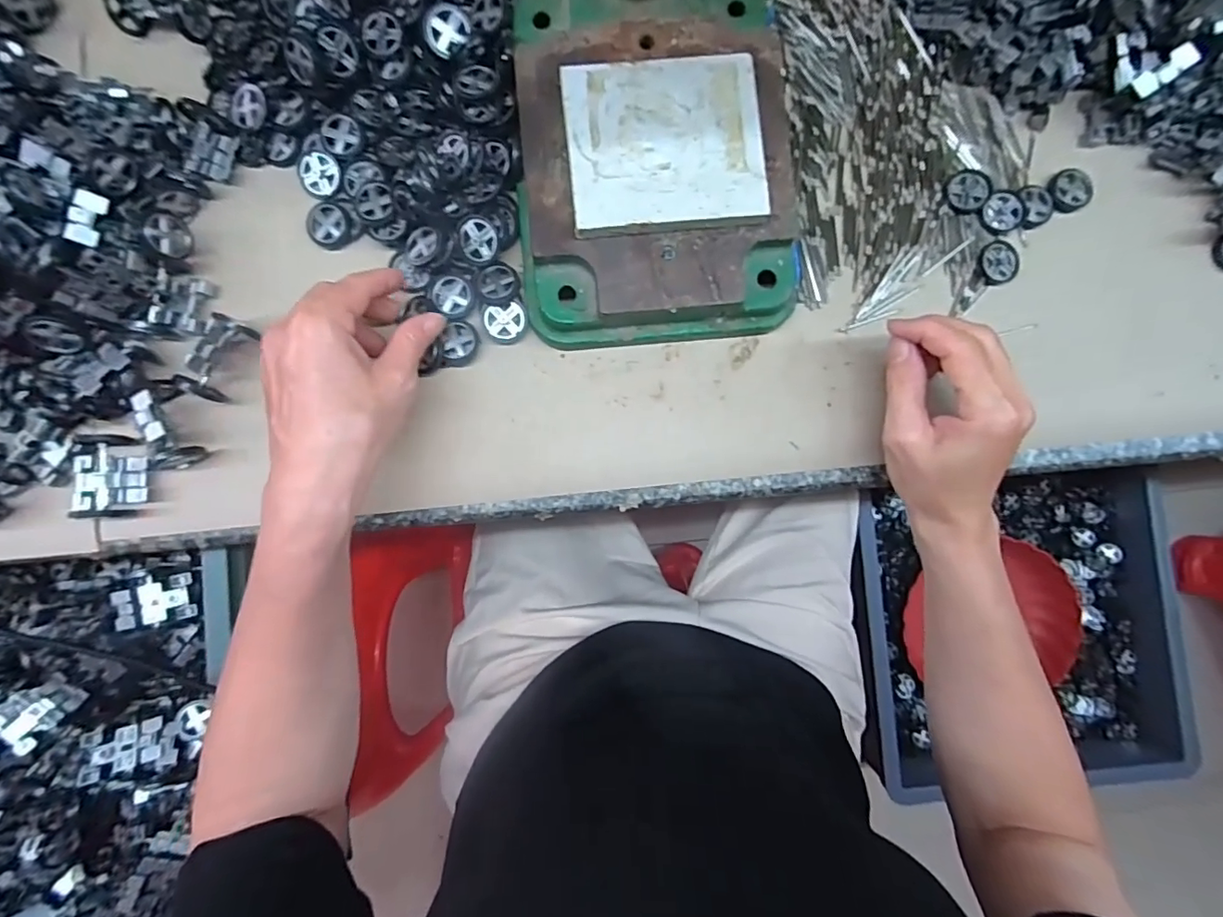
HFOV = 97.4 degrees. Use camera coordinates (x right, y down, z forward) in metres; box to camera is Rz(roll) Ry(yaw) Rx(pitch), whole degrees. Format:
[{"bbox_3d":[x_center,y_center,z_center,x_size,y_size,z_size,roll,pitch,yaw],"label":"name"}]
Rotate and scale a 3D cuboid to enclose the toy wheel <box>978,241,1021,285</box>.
[{"bbox_3d":[0.251,-0.126,0.346,0.025,0.004,0.026,0,87,-2],"label":"toy wheel"}]

